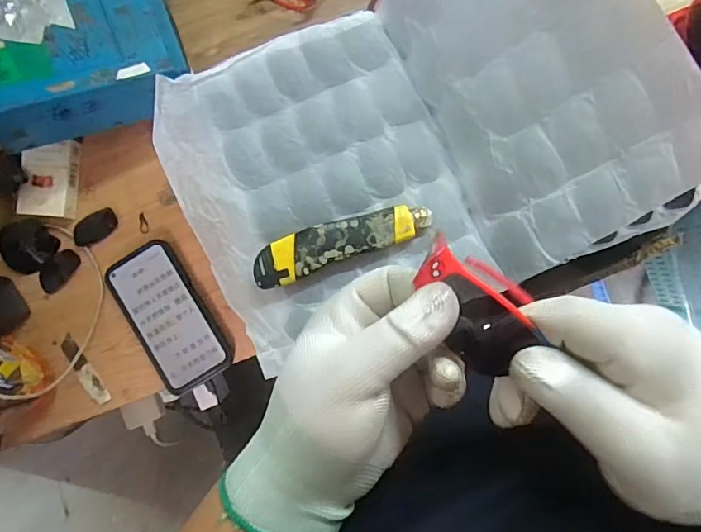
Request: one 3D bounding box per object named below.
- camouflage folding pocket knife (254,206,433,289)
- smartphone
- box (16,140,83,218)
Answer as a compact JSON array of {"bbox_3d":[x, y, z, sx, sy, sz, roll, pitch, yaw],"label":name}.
[{"bbox_3d":[-0.008,-0.022,0.418,0.154,0.016,0.037,-20,87,3],"label":"camouflage folding pocket knife"},{"bbox_3d":[-0.201,0.055,0.537,0.079,0.015,0.164,-33,86,2],"label":"smartphone"},{"bbox_3d":[-0.339,-0.097,0.551,0.055,0.026,0.085,1,88,4],"label":"box"}]

